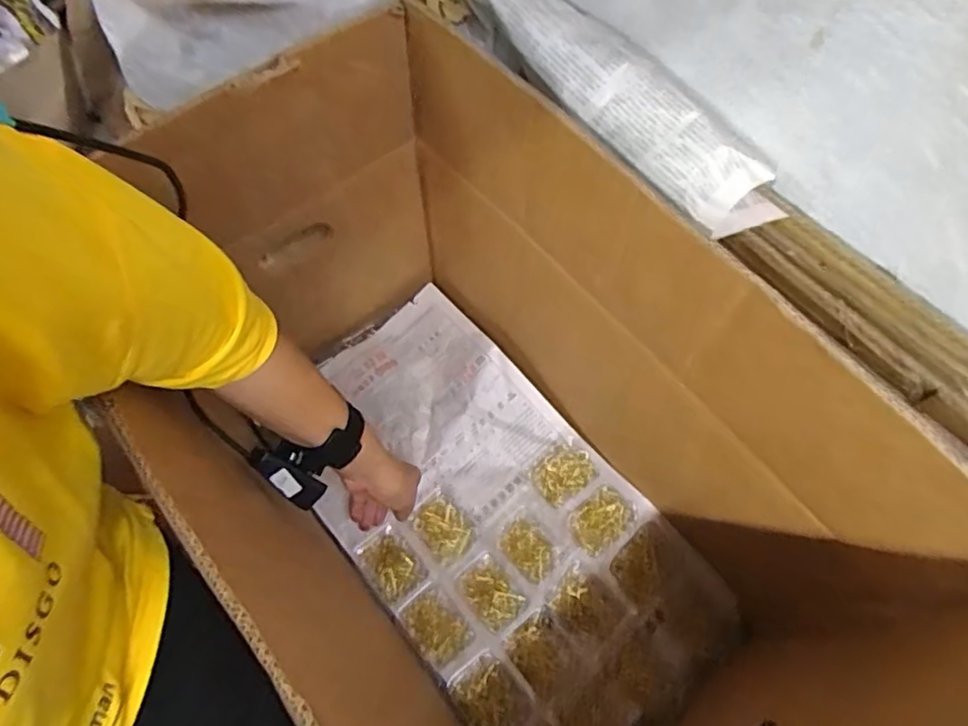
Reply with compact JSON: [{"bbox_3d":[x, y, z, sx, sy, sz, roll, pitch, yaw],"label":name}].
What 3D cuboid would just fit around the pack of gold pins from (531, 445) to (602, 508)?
[{"bbox_3d":[0.096,0.131,0.733,0.074,0.015,0.057,-36,68,-15],"label":"pack of gold pins"}]

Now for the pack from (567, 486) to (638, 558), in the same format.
[{"bbox_3d":[0.136,0.181,0.704,0.078,0.007,0.054,-39,69,-16],"label":"pack"}]

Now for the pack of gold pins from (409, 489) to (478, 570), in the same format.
[{"bbox_3d":[-0.047,0.192,0.713,0.078,0.013,0.059,41,72,19],"label":"pack of gold pins"}]

